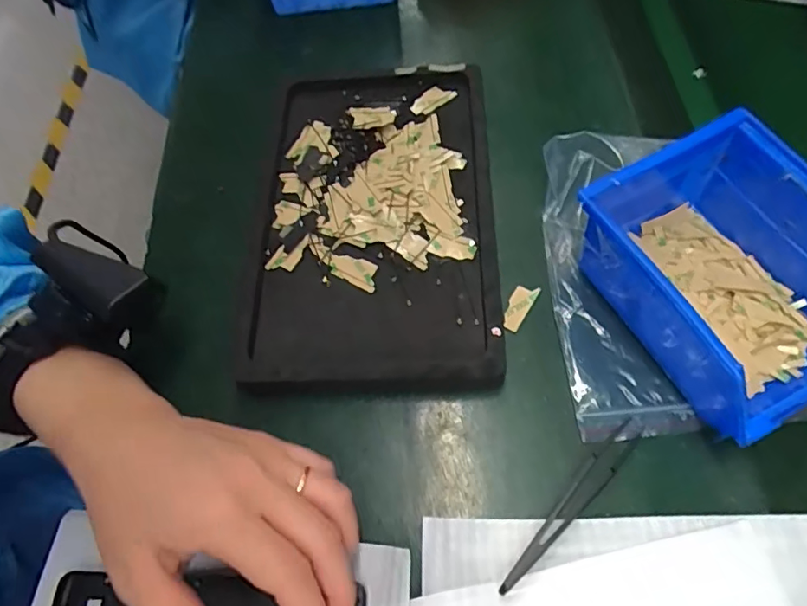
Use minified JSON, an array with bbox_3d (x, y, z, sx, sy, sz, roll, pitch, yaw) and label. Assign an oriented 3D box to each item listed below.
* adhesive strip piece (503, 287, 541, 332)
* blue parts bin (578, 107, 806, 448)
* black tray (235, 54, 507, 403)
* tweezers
[{"bbox_3d":[0.072,0.002,0.335,0.014,0.004,0.035,28,67,15],"label":"adhesive strip piece"},{"bbox_3d":[0.175,-0.011,0.286,0.112,0.083,0.137,-24,65,-10],"label":"blue parts bin"},{"bbox_3d":[-0.022,-0.068,0.369,0.157,0.023,0.300,0,63,2],"label":"black tray"},{"bbox_3d":[0.086,0.099,0.268,0.112,0.014,0.013,-40,69,-17],"label":"tweezers"}]

